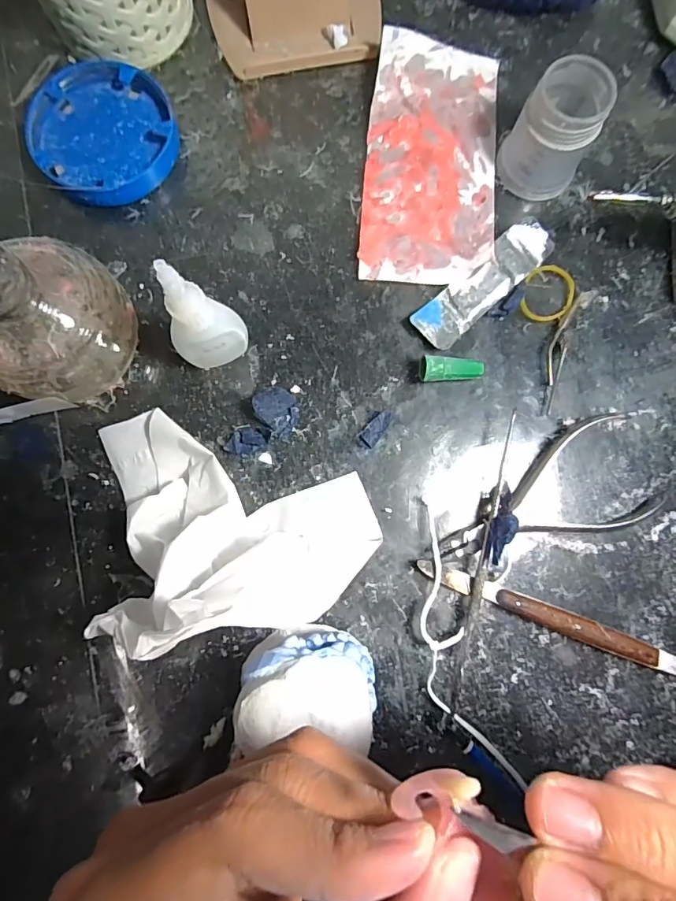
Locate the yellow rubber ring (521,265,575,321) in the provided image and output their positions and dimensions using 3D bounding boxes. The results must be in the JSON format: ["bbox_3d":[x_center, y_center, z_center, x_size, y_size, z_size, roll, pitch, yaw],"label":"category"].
[{"bbox_3d":[0.119,-0.089,0.259,0.029,0.004,0.033,9,83,1],"label":"yellow rubber ring"}]

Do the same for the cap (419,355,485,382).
[{"bbox_3d":[0.060,-0.043,0.248,0.035,0.015,0.012,-4,83,-1],"label":"cap"}]

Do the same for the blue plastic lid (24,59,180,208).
[{"bbox_3d":[-0.135,-0.183,0.263,0.078,0.014,0.087,-29,84,-4],"label":"blue plastic lid"}]

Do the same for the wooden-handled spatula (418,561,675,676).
[{"bbox_3d":[0.124,0.090,0.233,0.173,0.009,0.010,21,83,2],"label":"wooden-handled spatula"}]

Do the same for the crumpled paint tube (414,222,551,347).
[{"bbox_3d":[0.080,-0.092,0.256,0.088,0.012,0.026,-42,85,-5],"label":"crumpled paint tube"}]

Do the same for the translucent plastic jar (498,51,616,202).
[{"bbox_3d":[0.115,-0.170,0.246,0.040,0.050,0.040,0,83,-1],"label":"translucent plastic jar"}]

